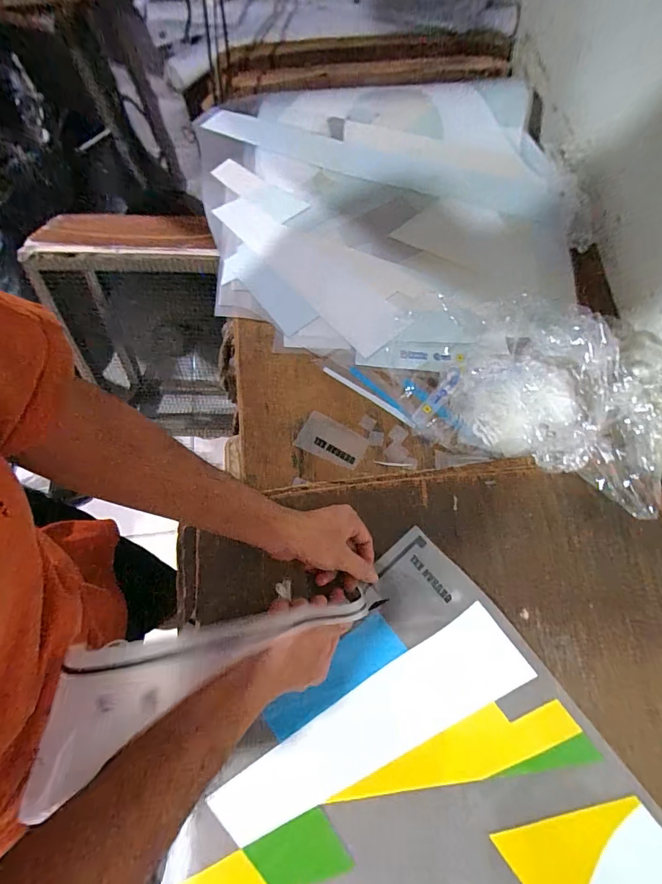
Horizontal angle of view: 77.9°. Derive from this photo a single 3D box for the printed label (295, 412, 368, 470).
[{"bbox_3d":[0.002,-0.001,0.584,0.093,0.004,0.057,24,75,4],"label":"printed label"}]

